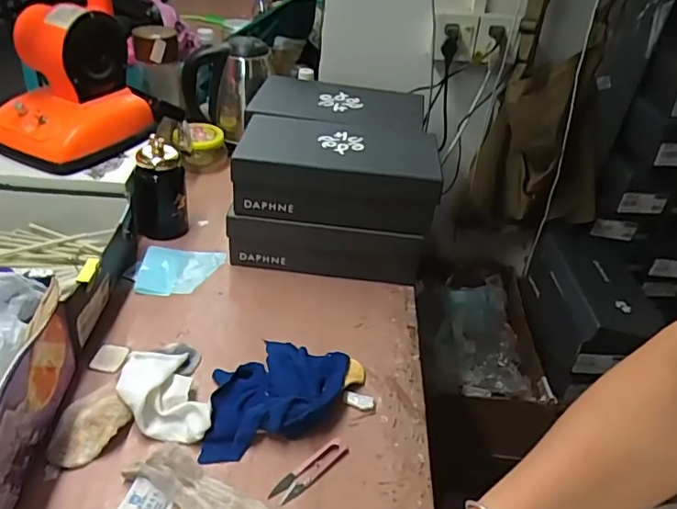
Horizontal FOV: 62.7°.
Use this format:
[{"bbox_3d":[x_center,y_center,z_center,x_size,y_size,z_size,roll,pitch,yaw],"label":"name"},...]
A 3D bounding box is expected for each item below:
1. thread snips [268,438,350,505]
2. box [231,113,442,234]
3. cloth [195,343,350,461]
[{"bbox_3d":[-0.031,0.236,0.612,0.098,0.004,0.026,-25,47,-36],"label":"thread snips"},{"bbox_3d":[0.002,-0.130,0.852,0.290,0.100,0.164,8,36,2],"label":"box"},{"bbox_3d":[-0.070,0.160,0.674,0.161,0.031,0.166,3,37,-5],"label":"cloth"}]

